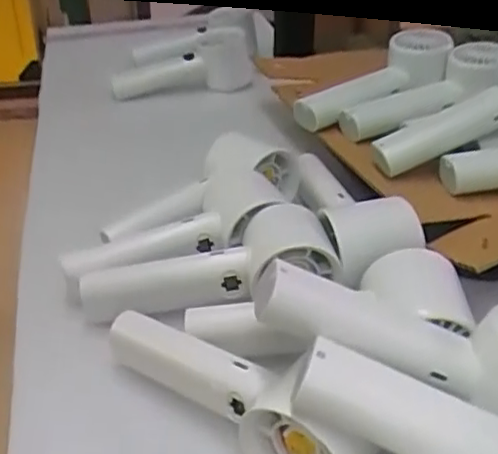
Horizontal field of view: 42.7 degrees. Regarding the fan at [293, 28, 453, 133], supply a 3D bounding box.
[{"bbox_3d":[0.124,-0.142,0.621,0.159,0.053,0.064,-28,40,-15],"label":"fan"}]

